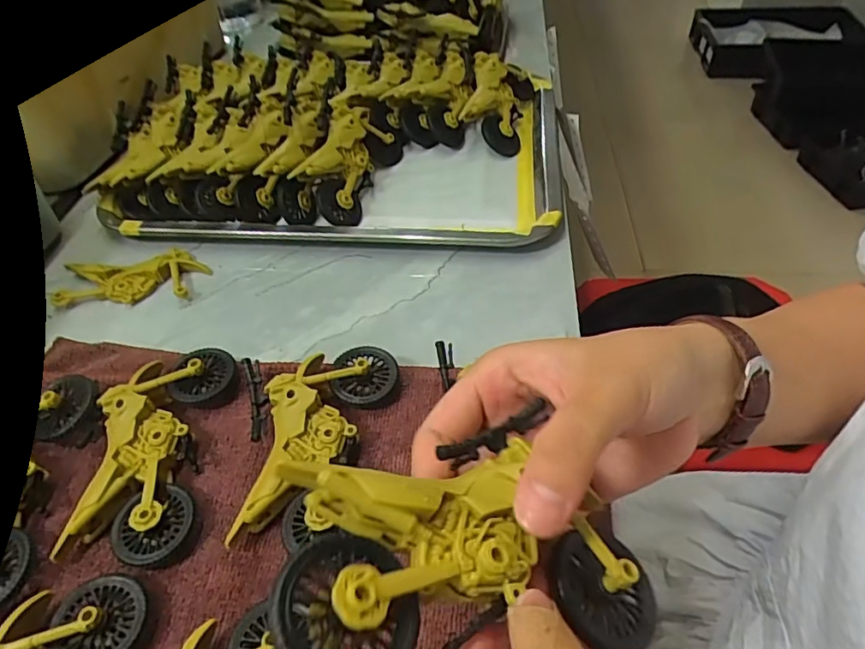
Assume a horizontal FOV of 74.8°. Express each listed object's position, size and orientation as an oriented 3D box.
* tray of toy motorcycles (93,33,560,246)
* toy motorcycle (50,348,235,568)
[{"bbox_3d":[-0.073,-0.173,0.483,0.349,0.066,0.284,2,48,6],"label":"tray of toy motorcycles"},{"bbox_3d":[-0.140,0.059,0.285,0.057,0.023,0.113,-2,48,2],"label":"toy motorcycle"}]

